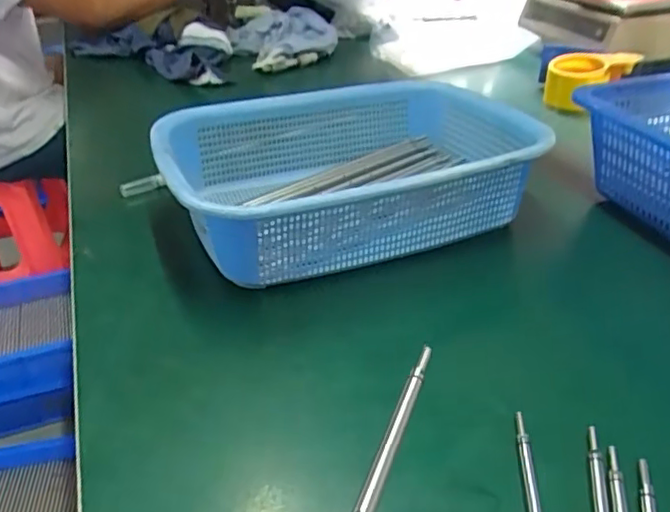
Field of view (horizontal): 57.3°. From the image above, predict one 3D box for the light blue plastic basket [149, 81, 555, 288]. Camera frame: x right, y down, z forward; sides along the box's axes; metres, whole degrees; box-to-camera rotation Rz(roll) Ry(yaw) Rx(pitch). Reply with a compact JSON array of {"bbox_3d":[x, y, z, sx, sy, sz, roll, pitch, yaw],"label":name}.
[{"bbox_3d":[0.008,-0.073,0.590,0.329,0.106,0.225,-14,34,-18],"label":"light blue plastic basket"}]

